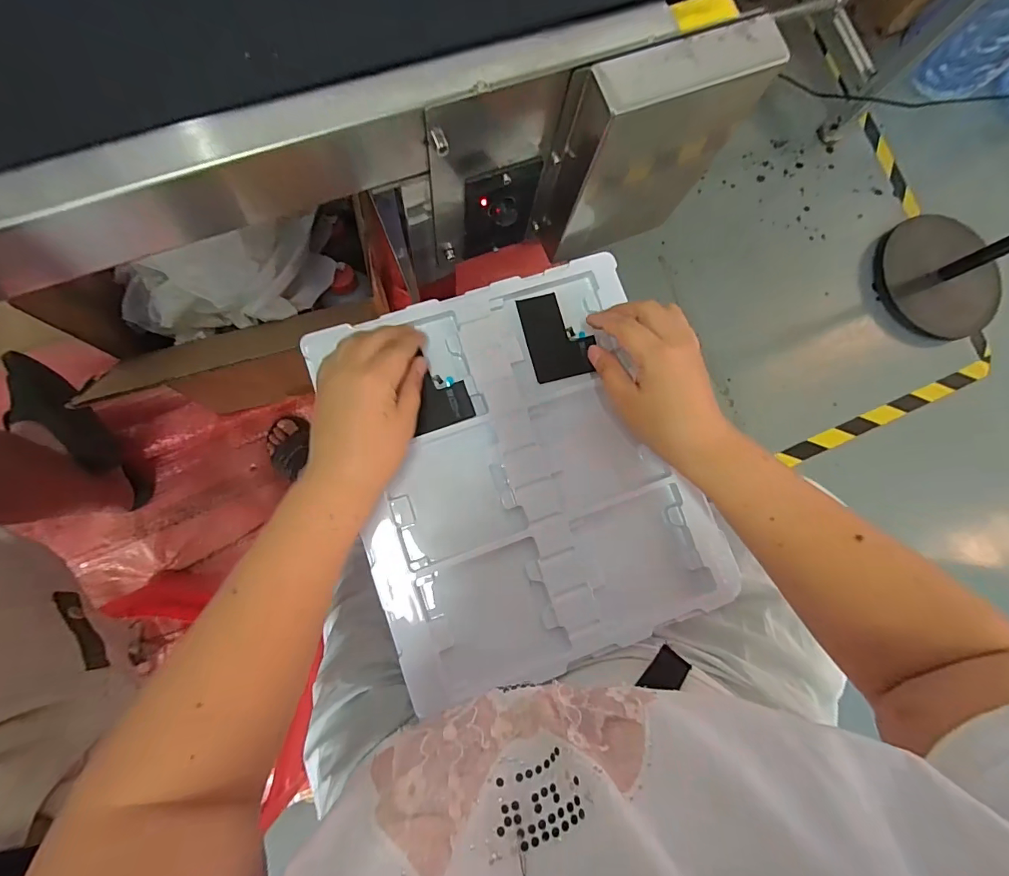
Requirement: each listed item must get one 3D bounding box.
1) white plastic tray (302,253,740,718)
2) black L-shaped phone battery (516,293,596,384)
[{"bbox_3d":[0.015,0.026,0.363,0.267,0.016,0.310,-19,85,-8],"label":"white plastic tray"},{"bbox_3d":[0.046,-0.090,0.384,0.055,0.005,0.077,-13,84,-8],"label":"black L-shaped phone battery"}]

